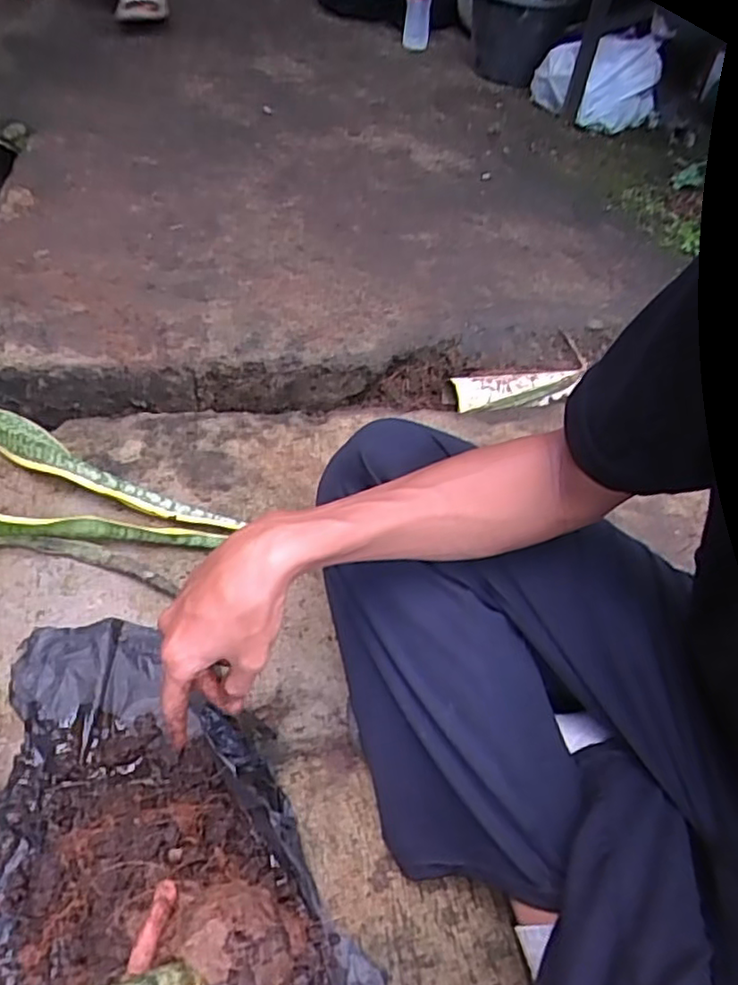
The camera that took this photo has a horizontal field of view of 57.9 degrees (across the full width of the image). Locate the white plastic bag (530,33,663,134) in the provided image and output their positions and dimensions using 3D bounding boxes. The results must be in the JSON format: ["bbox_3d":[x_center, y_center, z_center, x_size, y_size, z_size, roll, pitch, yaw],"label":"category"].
[{"bbox_3d":[0.471,-0.856,1.400,0.248,0.180,0.089,20,51,12],"label":"white plastic bag"}]

